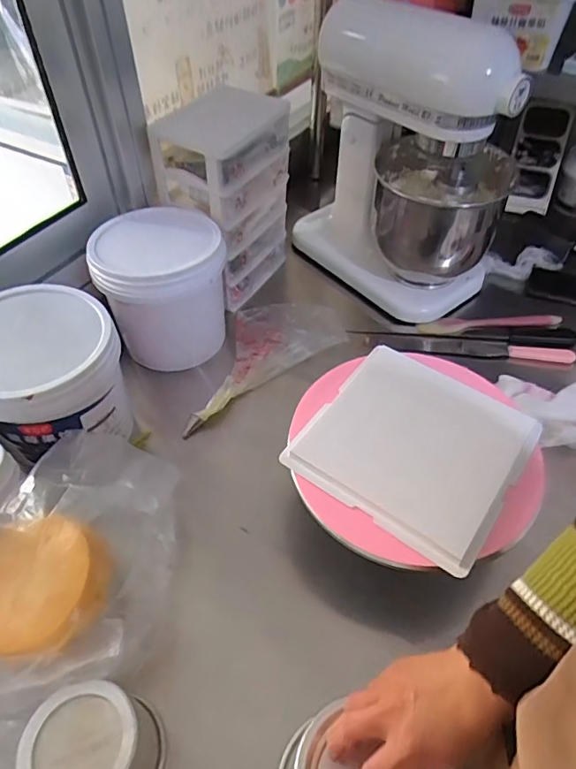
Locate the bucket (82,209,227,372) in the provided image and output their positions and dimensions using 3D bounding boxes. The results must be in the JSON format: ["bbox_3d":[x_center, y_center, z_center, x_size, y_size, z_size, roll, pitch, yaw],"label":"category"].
[{"bbox_3d":[-0.198,-0.155,0.822,0.182,0.187,0.176,0,49,0],"label":"bucket"}]

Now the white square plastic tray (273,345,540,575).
[{"bbox_3d":[0.145,0.065,0.583,0.218,0.032,0.207,29,55,23],"label":"white square plastic tray"}]

